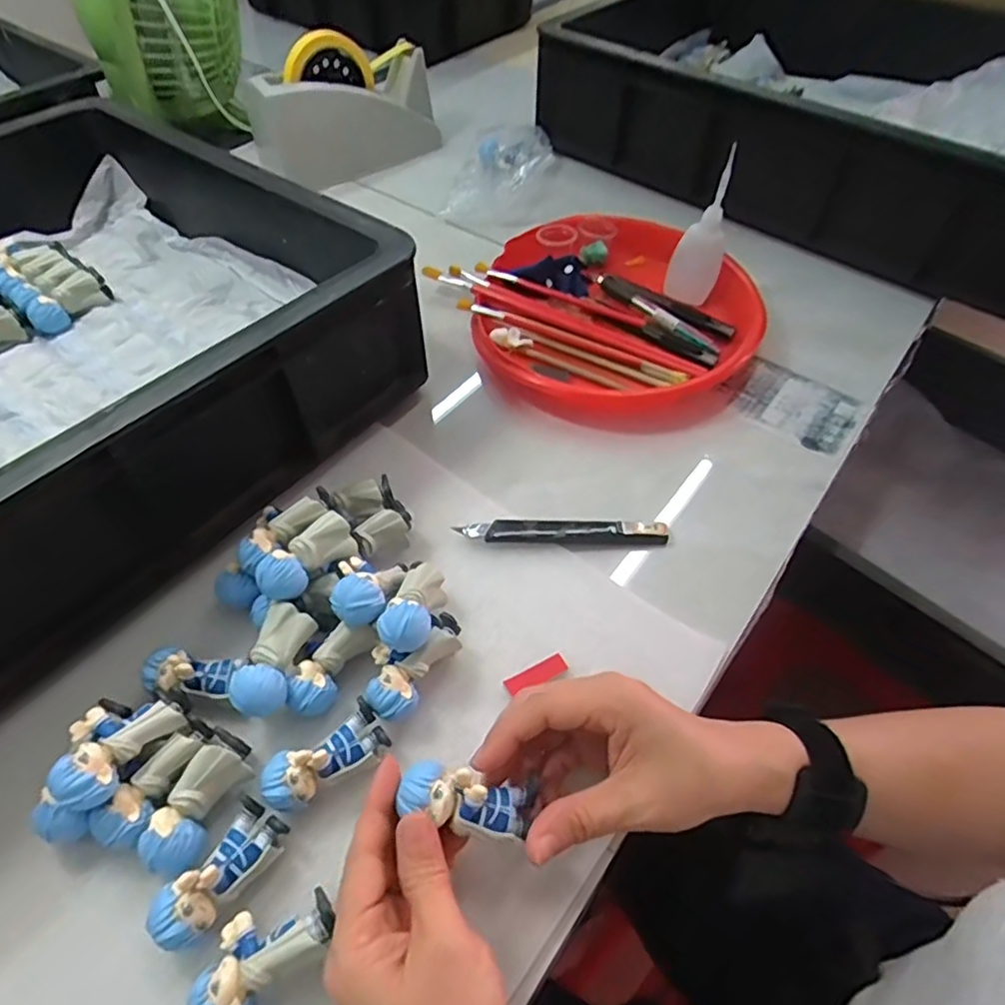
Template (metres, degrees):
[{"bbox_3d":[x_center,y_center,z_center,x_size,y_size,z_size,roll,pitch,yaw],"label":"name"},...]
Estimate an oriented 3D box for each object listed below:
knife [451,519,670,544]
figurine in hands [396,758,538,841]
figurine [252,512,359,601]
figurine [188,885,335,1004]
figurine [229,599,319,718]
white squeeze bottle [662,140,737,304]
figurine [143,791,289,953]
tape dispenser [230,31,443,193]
[{"bbox_3d":[0.042,0.020,0.413,0.138,0.013,0.018,-1,53,-2],"label":"knife"},{"bbox_3d":[-0.013,0.131,0.272,0.061,0.023,0.026,19,53,-11],"label":"figurine in hands"},{"bbox_3d":[-0.110,0.031,0.345,0.025,0.021,0.057,38,61,24],"label":"figurine"},{"bbox_3d":[-0.102,0.194,0.264,0.035,0.029,0.059,38,61,24],"label":"figurine"},{"bbox_3d":[-0.120,0.085,0.325,0.027,0.024,0.057,13,54,8],"label":"figurine"},{"bbox_3d":[0.179,-0.235,0.549,0.042,0.113,0.048,34,60,22],"label":"white squeeze bottle"},{"bbox_3d":[-0.128,0.169,0.280,0.027,0.035,0.059,30,58,20],"label":"figurine"},{"bbox_3d":[-0.181,-0.447,0.701,0.097,0.118,0.203,36,60,23],"label":"tape dispenser"}]

